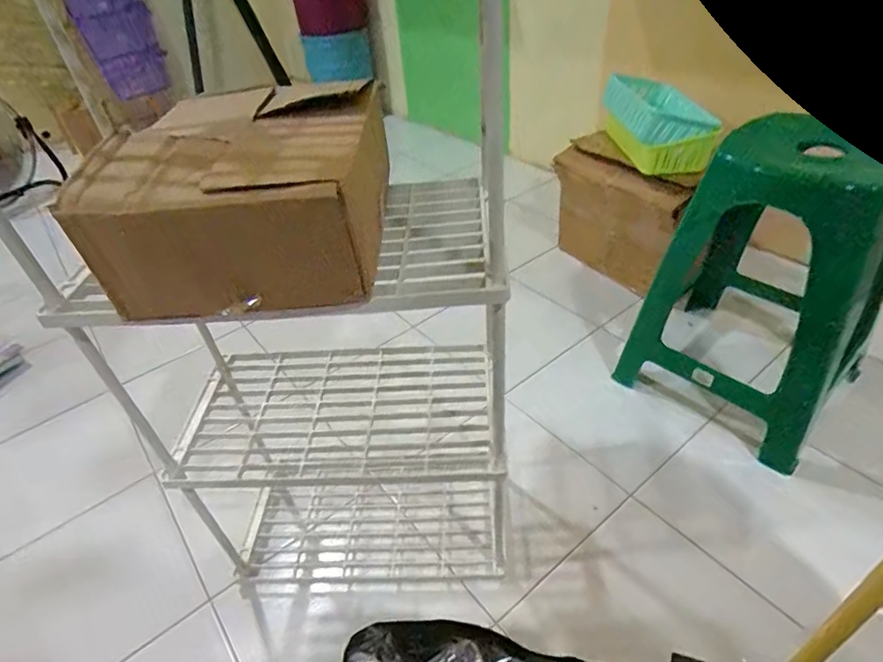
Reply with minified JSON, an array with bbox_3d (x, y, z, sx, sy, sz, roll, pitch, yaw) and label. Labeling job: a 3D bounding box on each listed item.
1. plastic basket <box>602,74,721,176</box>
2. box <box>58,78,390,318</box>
[{"bbox_3d":[0.453,-0.445,1.109,0.144,0.108,0.285,-3,40,4],"label":"plastic basket"},{"bbox_3d":[-0.161,-0.111,0.452,0.206,0.124,0.190,-3,40,5],"label":"box"}]

